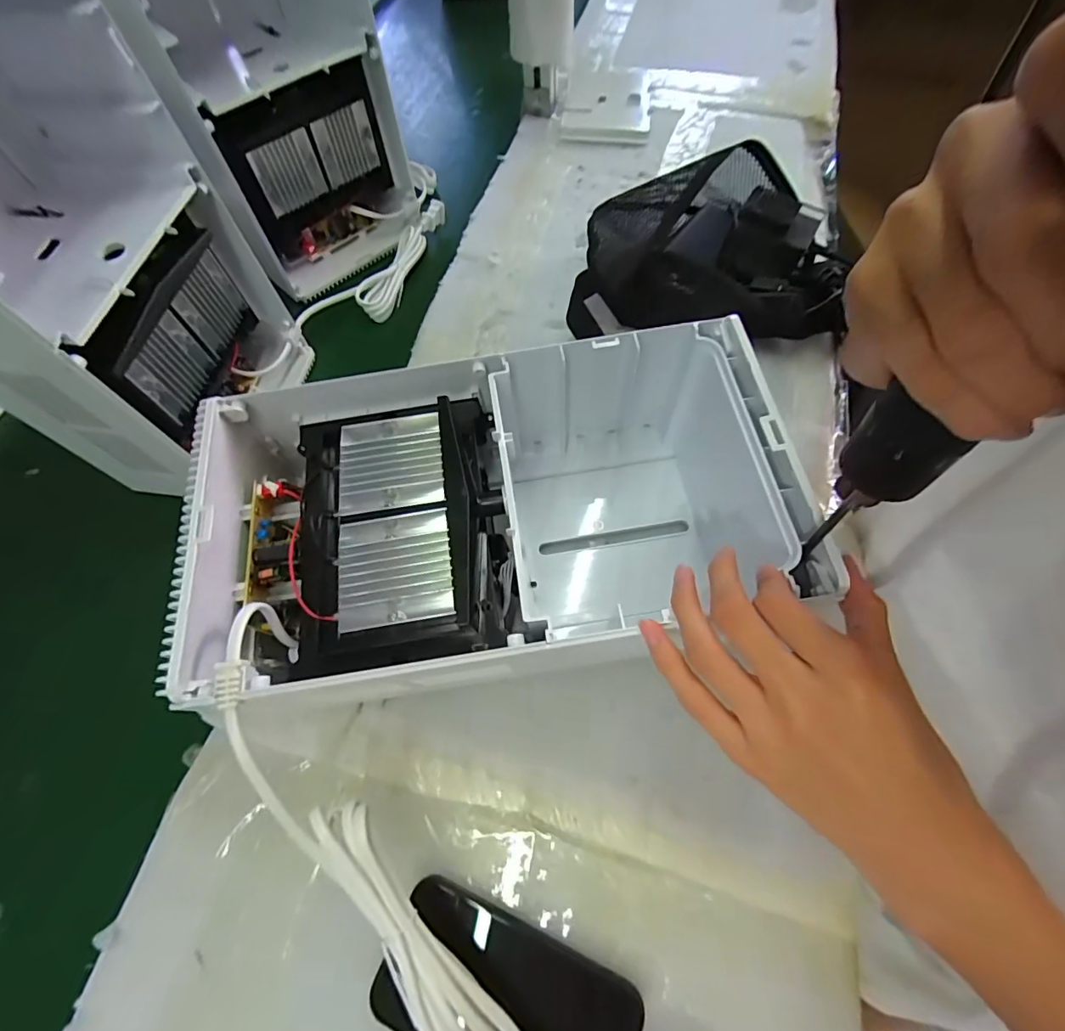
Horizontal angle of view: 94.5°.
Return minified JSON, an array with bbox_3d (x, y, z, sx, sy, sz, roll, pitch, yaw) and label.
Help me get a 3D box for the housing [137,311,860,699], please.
[{"bbox_3d":[-0.014,0.003,0.346,0.371,0.144,0.199,-8,64,-3],"label":"housing"}]

